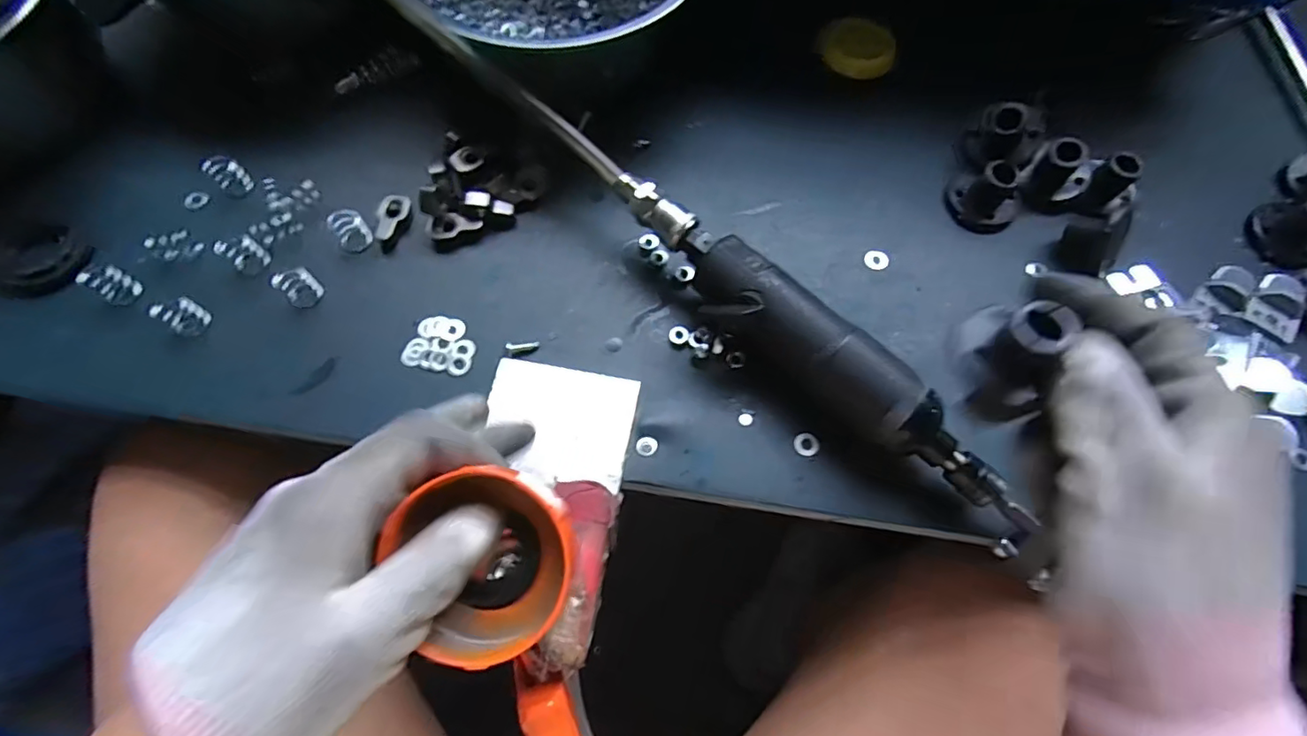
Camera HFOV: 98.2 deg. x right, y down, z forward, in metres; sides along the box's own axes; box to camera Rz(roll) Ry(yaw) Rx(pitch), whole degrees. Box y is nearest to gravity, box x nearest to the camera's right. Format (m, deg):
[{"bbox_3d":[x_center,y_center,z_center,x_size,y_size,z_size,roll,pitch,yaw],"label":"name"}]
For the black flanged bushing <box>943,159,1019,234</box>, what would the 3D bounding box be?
[{"bbox_3d":[0.202,-0.104,0.339,0.036,0.026,0.041,-42,75,-16],"label":"black flanged bushing"}]

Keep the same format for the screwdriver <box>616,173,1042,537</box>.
[{"bbox_3d":[0.076,-0.009,0.287,0.246,0.044,0.036,38,72,13],"label":"screwdriver"}]

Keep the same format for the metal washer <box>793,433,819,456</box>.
[{"bbox_3d":[0.079,0.039,0.290,0.013,0.004,0.012,0,68,-1],"label":"metal washer"}]

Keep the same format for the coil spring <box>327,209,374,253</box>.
[{"bbox_3d":[-0.171,-0.077,0.319,0.018,0.020,0.014,-42,75,-16],"label":"coil spring"}]

